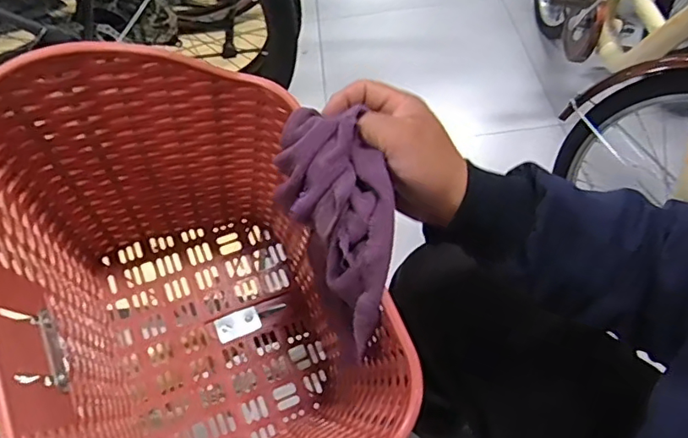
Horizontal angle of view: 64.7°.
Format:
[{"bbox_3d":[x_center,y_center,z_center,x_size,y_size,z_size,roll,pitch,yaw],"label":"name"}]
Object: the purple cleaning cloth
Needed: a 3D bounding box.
[{"bbox_3d":[0.000,0.000,0.400,0.076,0.041,0.178,-16,79,-6],"label":"purple cleaning cloth"}]

